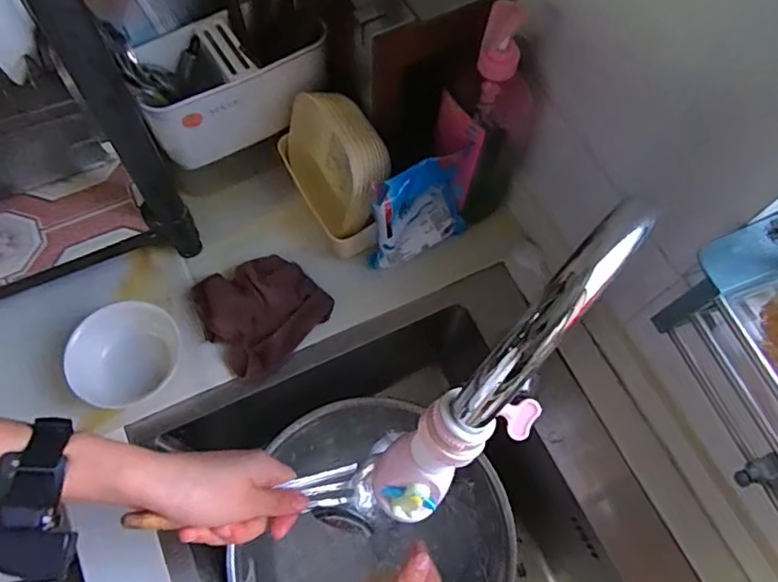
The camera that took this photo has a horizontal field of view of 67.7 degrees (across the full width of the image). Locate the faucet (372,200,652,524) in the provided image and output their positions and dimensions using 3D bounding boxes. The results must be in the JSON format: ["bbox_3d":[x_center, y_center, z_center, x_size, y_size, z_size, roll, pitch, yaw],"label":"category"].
[{"bbox_3d":[0.062,0.053,0.325,0.052,0.048,0.231,40,115,13],"label":"faucet"}]

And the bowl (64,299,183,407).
[{"bbox_3d":[-0.272,0.065,0.595,0.109,0.043,0.089,-19,69,-11],"label":"bowl"}]

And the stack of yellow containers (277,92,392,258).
[{"bbox_3d":[-0.055,-0.132,0.642,0.078,0.133,0.152,-27,71,-14],"label":"stack of yellow containers"}]

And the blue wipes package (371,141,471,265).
[{"bbox_3d":[0.034,-0.083,0.623,0.119,0.147,0.035,-32,72,-16],"label":"blue wipes package"}]

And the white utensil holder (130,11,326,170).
[{"bbox_3d":[-0.168,-0.223,0.622,0.187,0.101,0.095,-24,70,-13],"label":"white utensil holder"}]

